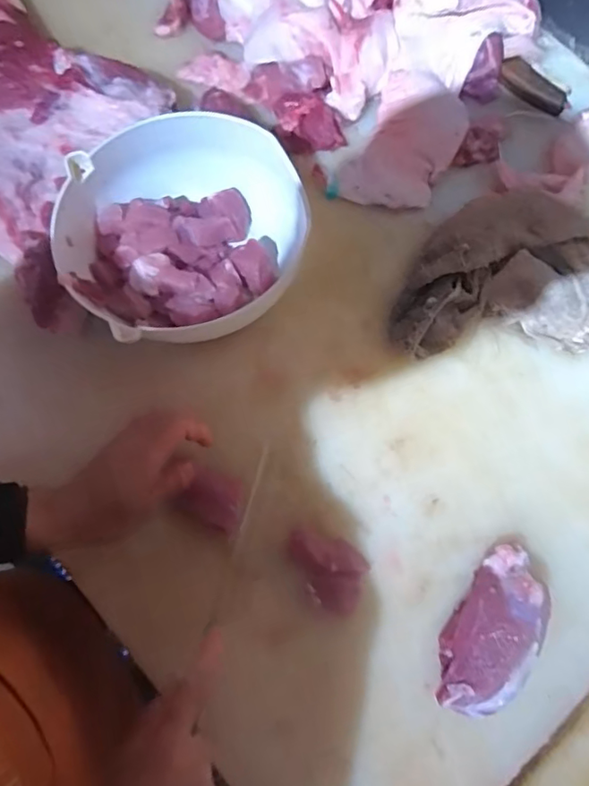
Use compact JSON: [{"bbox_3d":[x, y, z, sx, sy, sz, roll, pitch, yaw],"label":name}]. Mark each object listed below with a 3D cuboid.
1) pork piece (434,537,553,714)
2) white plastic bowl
[{"bbox_3d":[0.175,0.208,0.475,0.065,0.051,0.143,27,79,6],"label":"pork piece"},{"bbox_3d":[-0.108,-0.146,0.530,0.213,0.099,0.219,0,77,0],"label":"white plastic bowl"}]

